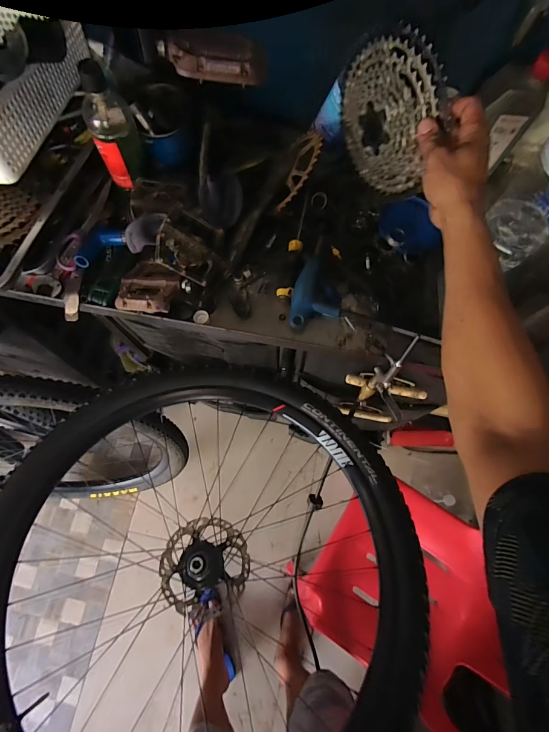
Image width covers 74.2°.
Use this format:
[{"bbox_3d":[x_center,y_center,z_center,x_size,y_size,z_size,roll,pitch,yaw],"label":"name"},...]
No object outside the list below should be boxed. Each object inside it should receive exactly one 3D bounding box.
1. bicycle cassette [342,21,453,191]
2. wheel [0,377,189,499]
[{"bbox_3d":[0.145,-0.328,0.479,0.035,0.170,0.173,-29,77,-9],"label":"bicycle cassette"},{"bbox_3d":[-0.583,0.239,0.965,0.666,0.672,0.144,-5,56,-4],"label":"wheel"}]

